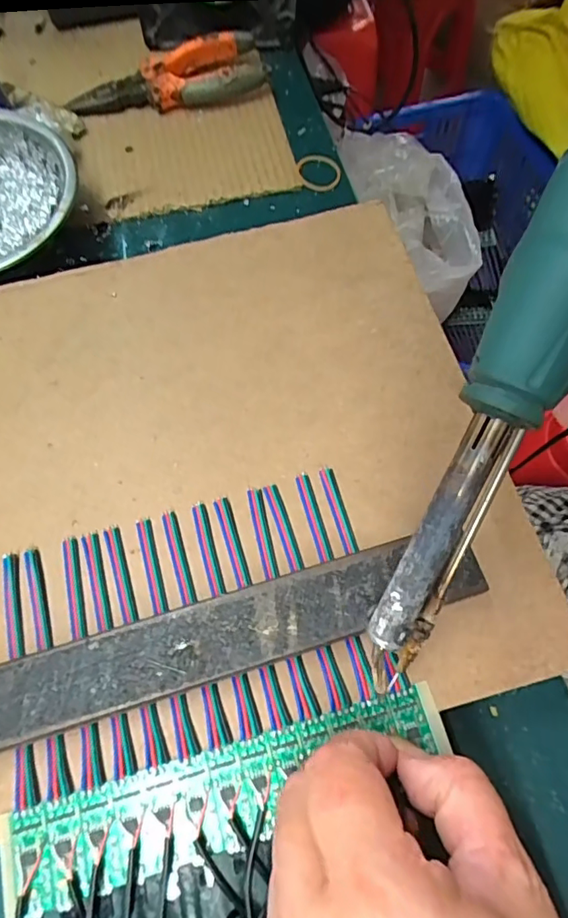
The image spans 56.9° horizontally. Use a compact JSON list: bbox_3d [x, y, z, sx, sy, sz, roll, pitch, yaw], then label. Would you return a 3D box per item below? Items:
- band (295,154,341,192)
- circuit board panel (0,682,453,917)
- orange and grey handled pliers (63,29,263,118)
[{"bbox_3d":[0.023,-0.200,0.366,0.032,0.006,0.027,-5,78,-12],"label":"band"},{"bbox_3d":[-0.019,0.121,0.192,0.161,0.004,0.036,-18,71,-7],"label":"circuit board panel"},{"bbox_3d":[-0.085,-0.276,0.378,0.135,0.025,0.046,-10,66,-5],"label":"orange and grey handled pliers"}]

